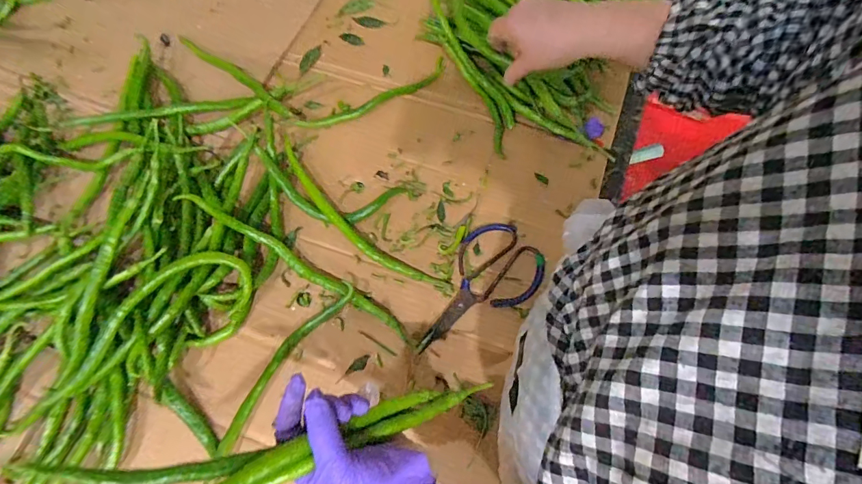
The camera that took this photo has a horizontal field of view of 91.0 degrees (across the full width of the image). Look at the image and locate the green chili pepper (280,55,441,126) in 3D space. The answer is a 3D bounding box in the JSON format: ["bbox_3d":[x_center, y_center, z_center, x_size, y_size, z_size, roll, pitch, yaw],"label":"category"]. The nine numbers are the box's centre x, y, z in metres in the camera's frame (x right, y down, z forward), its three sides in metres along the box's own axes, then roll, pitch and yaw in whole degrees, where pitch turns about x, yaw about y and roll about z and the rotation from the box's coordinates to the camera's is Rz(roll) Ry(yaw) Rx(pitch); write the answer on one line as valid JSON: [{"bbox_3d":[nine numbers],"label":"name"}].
[{"bbox_3d":[-0.087,-0.207,0.612,0.242,0.015,0.031,-25,71,-8],"label":"green chili pepper"}]

